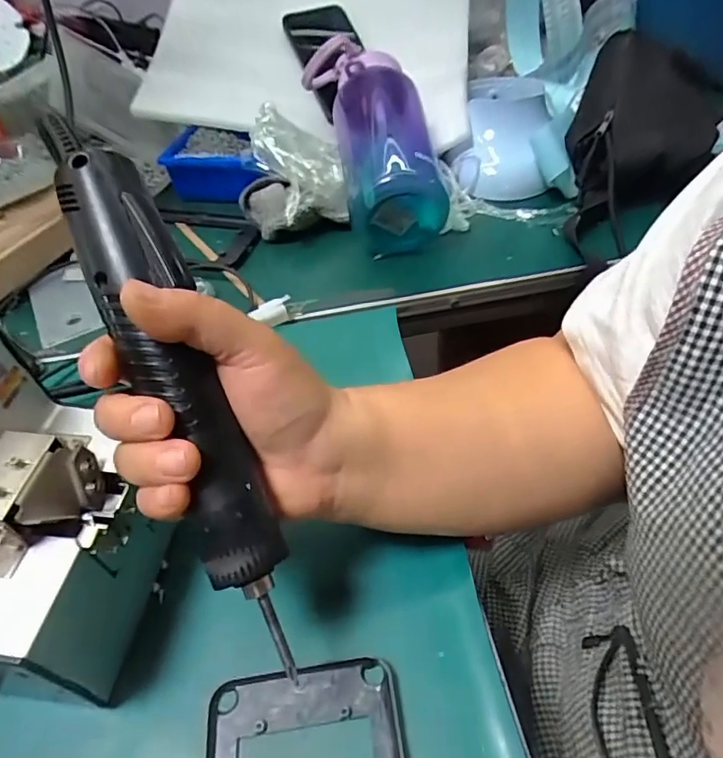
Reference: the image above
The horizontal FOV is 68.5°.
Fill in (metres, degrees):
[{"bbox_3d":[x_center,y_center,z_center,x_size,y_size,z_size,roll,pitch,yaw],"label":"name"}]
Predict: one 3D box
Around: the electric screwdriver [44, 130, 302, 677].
[{"bbox_3d":[-0.081,-0.009,0.230,0.036,0.032,0.252,-23,84,-14],"label":"electric screwdriver"}]

